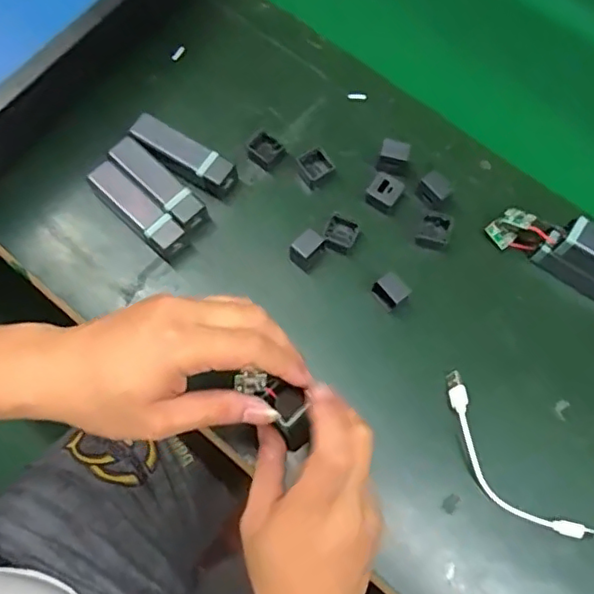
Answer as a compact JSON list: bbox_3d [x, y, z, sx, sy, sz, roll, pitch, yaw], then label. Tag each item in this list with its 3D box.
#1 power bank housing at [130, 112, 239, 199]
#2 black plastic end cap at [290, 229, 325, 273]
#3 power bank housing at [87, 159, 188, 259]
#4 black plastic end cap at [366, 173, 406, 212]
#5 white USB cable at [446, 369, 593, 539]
[{"bbox_3d":[-0.091,-0.114,0.488,0.089,0.032,0.027,32,72,9],"label":"power bank housing"},{"bbox_3d":[0.009,-0.037,0.465,0.019,0.028,0.023,41,74,12],"label":"black plastic end cap"},{"bbox_3d":[-0.125,-0.068,0.473,0.091,0.025,0.026,42,74,12],"label":"power bank housing"},{"bbox_3d":[0.072,-0.085,0.489,0.025,0.011,0.029,33,72,9],"label":"black plastic end cap"},{"bbox_3d":[0.144,0.120,0.423,0.038,0.011,0.140,-34,75,-13],"label":"white USB cable"}]

